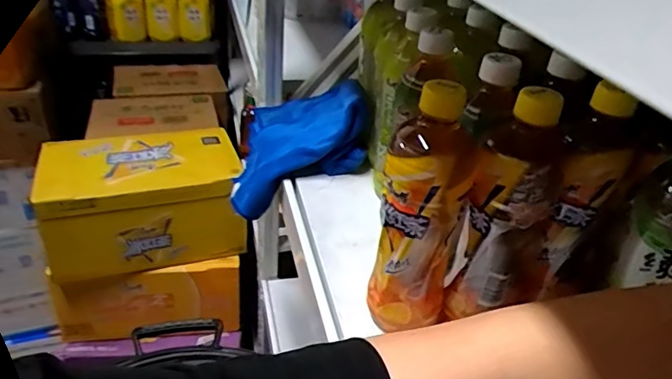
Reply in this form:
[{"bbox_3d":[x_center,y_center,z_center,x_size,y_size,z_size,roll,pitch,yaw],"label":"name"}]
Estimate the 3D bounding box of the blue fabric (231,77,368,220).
[{"bbox_3d":[-0.060,-0.069,0.706,0.216,0.069,0.183,-34,37,4],"label":"blue fabric"}]

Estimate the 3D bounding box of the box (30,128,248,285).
[{"bbox_3d":[-0.404,0.020,1.119,0.381,0.207,0.230,-6,36,-18],"label":"box"}]

